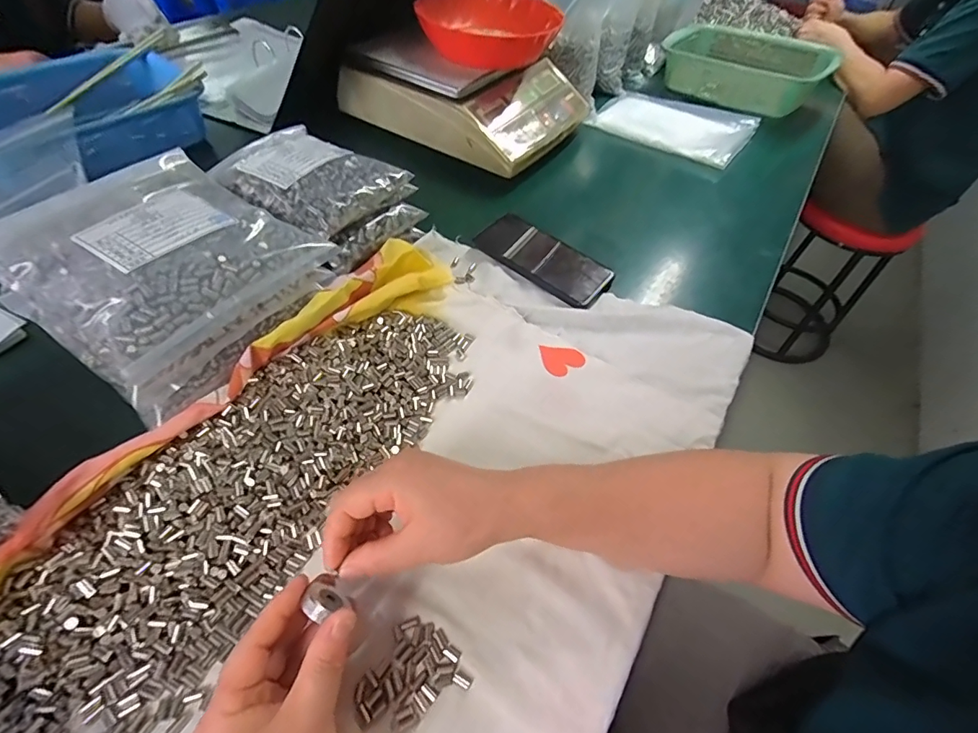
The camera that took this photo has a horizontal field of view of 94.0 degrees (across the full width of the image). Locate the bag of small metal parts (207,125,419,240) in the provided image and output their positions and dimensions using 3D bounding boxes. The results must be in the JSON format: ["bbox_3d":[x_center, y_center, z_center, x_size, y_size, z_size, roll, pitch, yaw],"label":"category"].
[{"bbox_3d":[-0.191,-0.203,0.484,0.167,0.043,0.138,30,58,12],"label":"bag of small metal parts"}]

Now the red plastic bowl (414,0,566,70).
[{"bbox_3d":[0.008,-0.518,0.701,0.182,0.062,0.182,3,52,-3],"label":"red plastic bowl"}]

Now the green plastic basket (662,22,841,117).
[{"bbox_3d":[0.495,-0.602,0.909,0.319,0.071,0.250,35,57,20],"label":"green plastic basket"}]

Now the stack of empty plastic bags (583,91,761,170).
[{"bbox_3d":[0.326,-0.442,0.817,0.265,0.031,0.203,32,56,18],"label":"stack of empty plastic bags"}]

